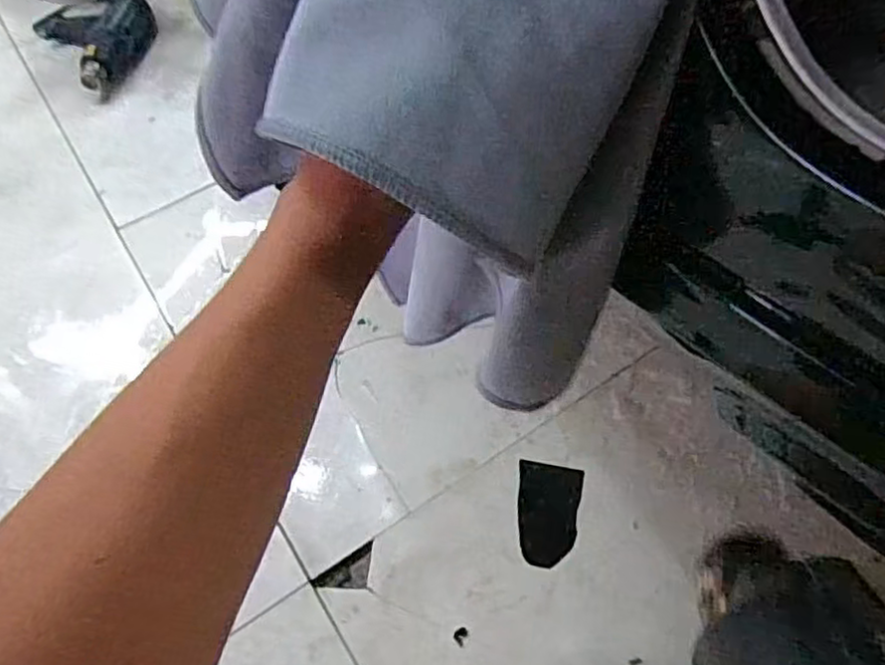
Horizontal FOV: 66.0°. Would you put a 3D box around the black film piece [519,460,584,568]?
[{"bbox_3d":[0.107,0.184,0.694,0.062,0.004,0.107,7,54,10],"label":"black film piece"}]

